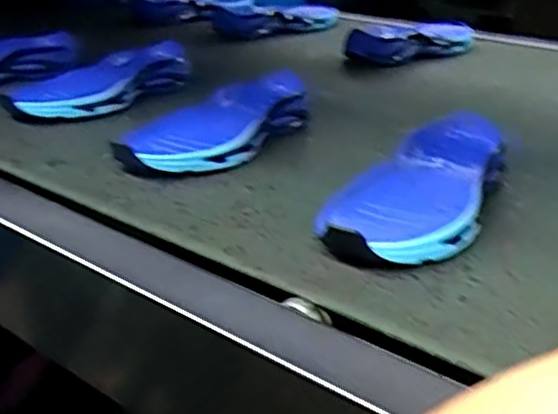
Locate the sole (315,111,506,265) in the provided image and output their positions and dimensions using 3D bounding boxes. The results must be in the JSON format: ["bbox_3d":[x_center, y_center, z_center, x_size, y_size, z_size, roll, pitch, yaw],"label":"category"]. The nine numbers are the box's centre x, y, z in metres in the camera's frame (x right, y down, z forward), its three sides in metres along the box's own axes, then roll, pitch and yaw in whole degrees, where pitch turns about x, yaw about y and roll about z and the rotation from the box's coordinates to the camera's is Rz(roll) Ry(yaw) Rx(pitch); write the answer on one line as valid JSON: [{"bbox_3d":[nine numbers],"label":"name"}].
[{"bbox_3d":[0.106,-0.016,0.512,0.084,0.031,0.231,12,29,25],"label":"sole"}]

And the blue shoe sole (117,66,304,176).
[{"bbox_3d":[-0.053,-0.071,0.617,0.080,0.041,0.192,13,30,26],"label":"blue shoe sole"}]

